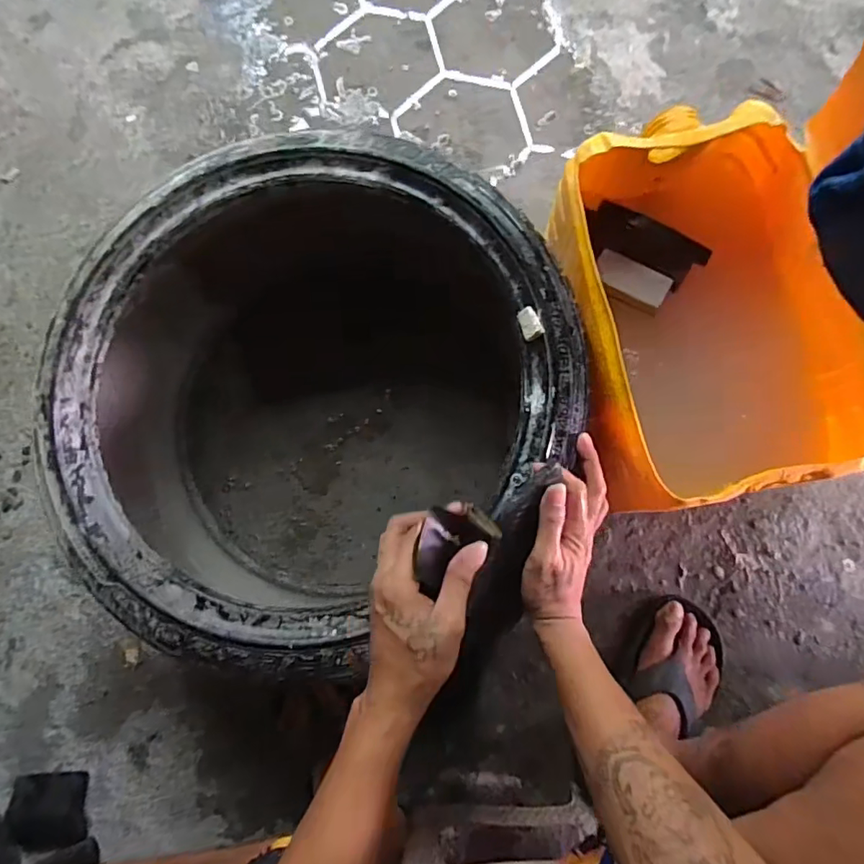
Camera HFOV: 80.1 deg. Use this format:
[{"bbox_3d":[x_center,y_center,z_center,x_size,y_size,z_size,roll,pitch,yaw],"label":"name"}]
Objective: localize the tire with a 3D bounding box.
[{"bbox_3d":[-0.130,-0.054,0.626,0.568,0.280,0.574,-1,81,4],"label":"tire"}]

